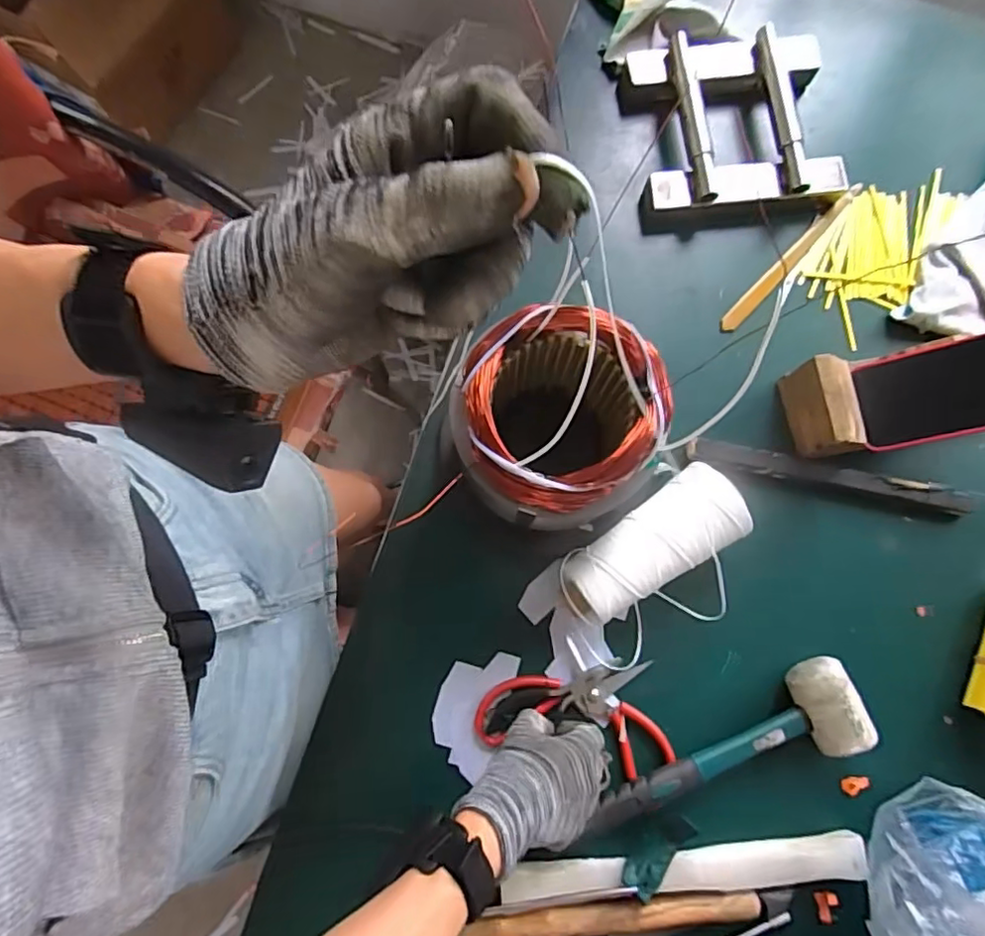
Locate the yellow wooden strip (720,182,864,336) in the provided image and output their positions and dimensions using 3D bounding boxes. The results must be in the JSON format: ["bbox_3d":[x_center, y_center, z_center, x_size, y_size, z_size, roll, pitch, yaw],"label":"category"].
[{"bbox_3d":[0.303,-0.215,0.610,0.018,0.009,0.210,43,82,6],"label":"yellow wooden strip"}]

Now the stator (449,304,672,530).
[{"bbox_3d":[0.044,-0.035,0.475,0.139,0.170,0.146,36,81,5],"label":"stator"}]

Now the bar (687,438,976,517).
[{"bbox_3d":[0.313,0.008,0.569,0.265,0.017,0.024,11,80,1],"label":"bar"}]

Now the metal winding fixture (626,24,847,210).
[{"bbox_3d":[0.250,-0.356,0.615,0.198,0.035,0.191,-4,80,-2],"label":"metal winding fixture"}]

